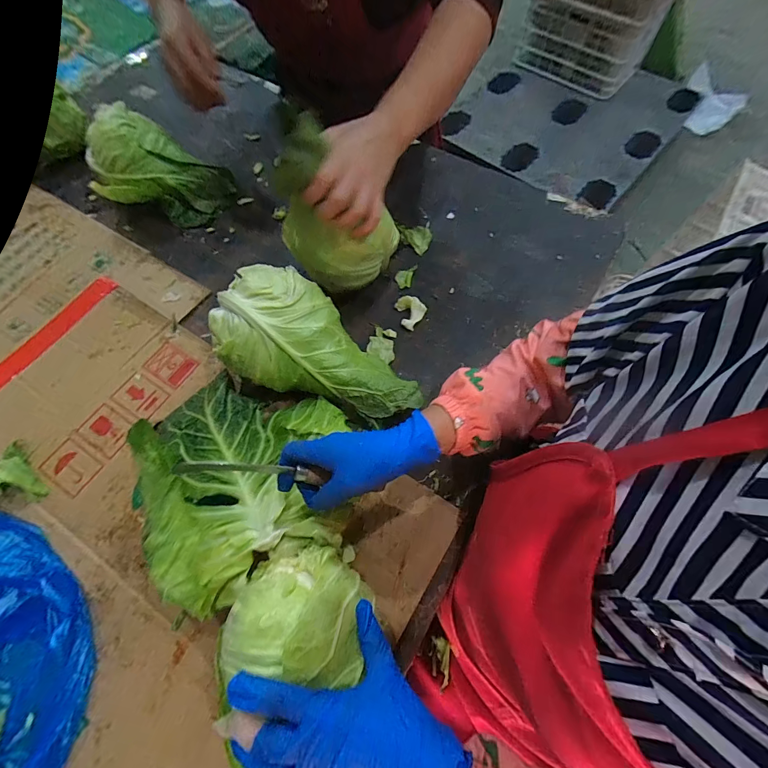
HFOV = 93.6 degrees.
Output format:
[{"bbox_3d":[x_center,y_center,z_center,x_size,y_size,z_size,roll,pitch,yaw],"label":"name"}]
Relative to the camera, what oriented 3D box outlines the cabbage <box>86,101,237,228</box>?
[{"bbox_3d":[-0.384,-0.363,0.613,0.207,0.122,0.116,12,67,4],"label":"cabbage"}]

